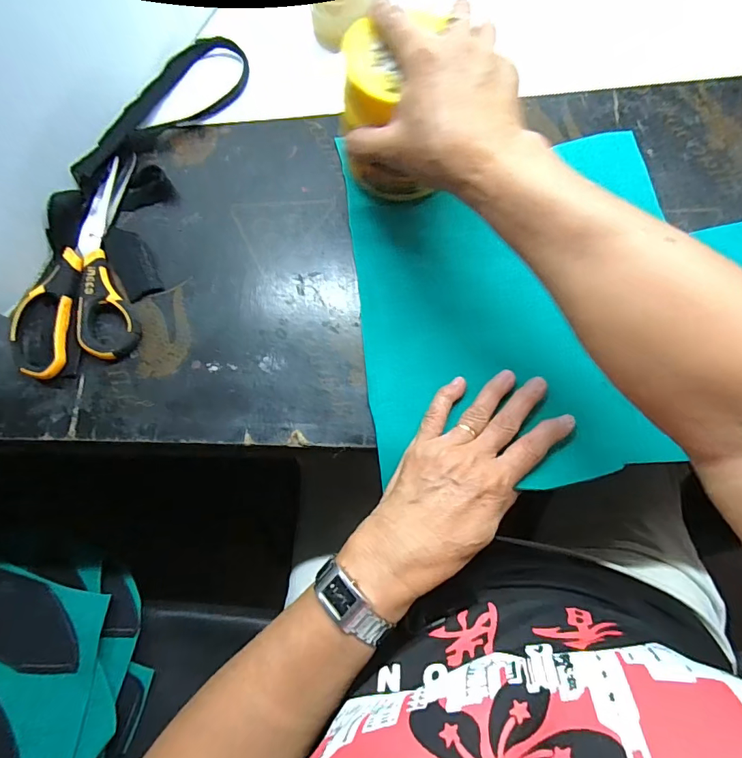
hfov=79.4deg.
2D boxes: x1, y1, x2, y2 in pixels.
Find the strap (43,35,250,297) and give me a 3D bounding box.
[{"bbox_3d":[-0.185,-0.196,0.385,0.088,0.027,0.249,15,77,4],"label":"strap"}]

